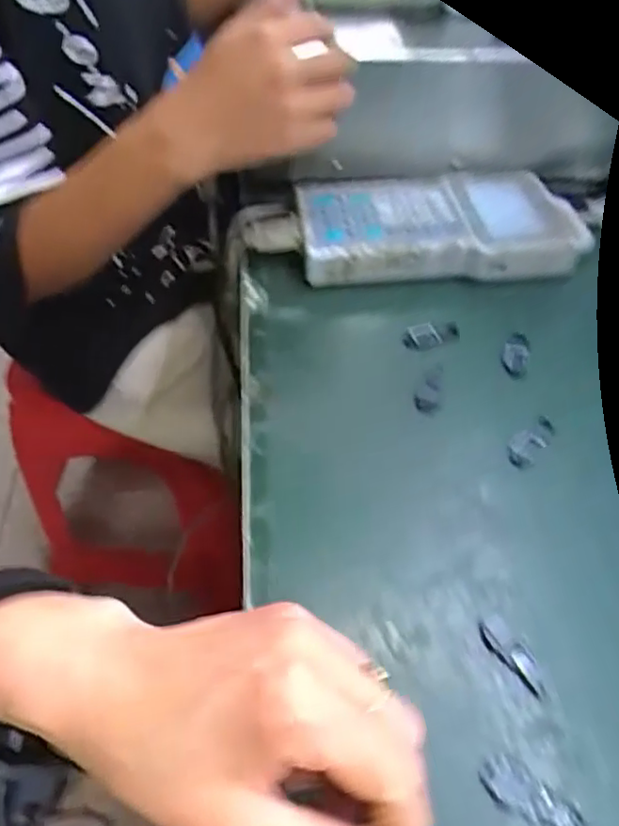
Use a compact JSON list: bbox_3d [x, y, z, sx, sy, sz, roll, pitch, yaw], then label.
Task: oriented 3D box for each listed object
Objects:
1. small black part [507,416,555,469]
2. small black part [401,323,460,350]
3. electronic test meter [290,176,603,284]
[{"bbox_3d":[0.130,0.015,0.366,0.016,0.005,0.042,34,54,26],"label":"small black part"},{"bbox_3d":[0.084,-0.055,0.430,0.042,0.004,0.022,-12,48,-14],"label":"small black part"},{"bbox_3d":[0.099,-0.146,0.484,0.211,0.030,0.104,-2,47,-5],"label":"electronic test meter"}]

